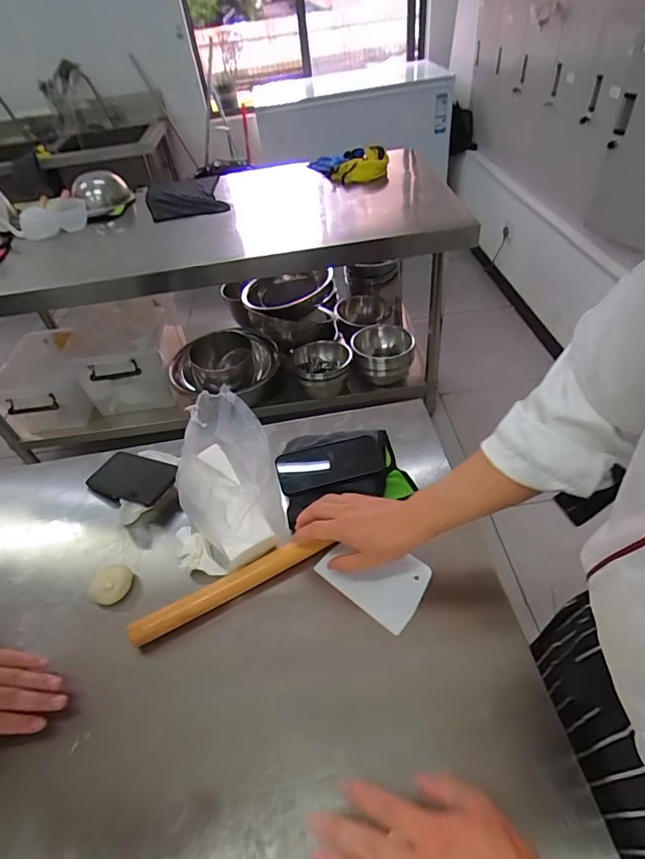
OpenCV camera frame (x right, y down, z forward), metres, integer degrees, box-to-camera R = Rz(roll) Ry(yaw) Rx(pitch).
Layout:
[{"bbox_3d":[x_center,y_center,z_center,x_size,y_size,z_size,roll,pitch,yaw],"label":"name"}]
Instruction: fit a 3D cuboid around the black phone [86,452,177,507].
[{"bbox_3d":[-0.282,0.071,0.689,0.151,0.013,0.076,9,51,28],"label":"black phone"}]

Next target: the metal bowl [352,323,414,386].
[{"bbox_3d":[0.223,-0.278,1.679,0.212,0.154,0.211,-4,45,4],"label":"metal bowl"}]

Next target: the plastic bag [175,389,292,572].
[{"bbox_3d":[-0.135,0.058,0.607,0.120,0.124,0.218,-25,47,-16],"label":"plastic bag"}]

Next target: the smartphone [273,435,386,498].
[{"bbox_3d":[0.012,0.048,0.661,0.156,0.014,0.078,-13,43,-13],"label":"smartphone"}]

